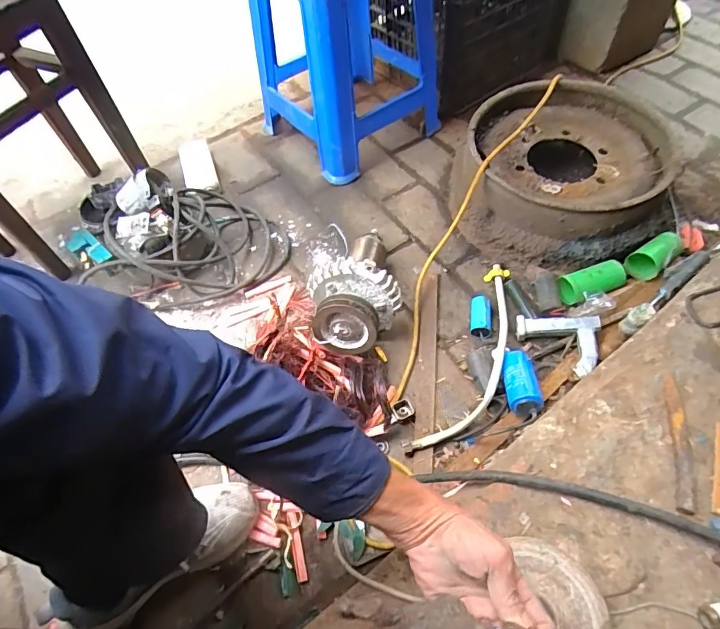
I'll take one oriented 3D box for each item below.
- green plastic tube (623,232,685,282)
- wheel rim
[{"bbox_3d":[0.552,-0.109,0.845,0.093,0.045,0.060,-34,61,-18],"label":"green plastic tube"},{"bbox_3d":[0.406,-0.302,0.951,0.409,0.163,0.435,14,59,12],"label":"wheel rim"}]

